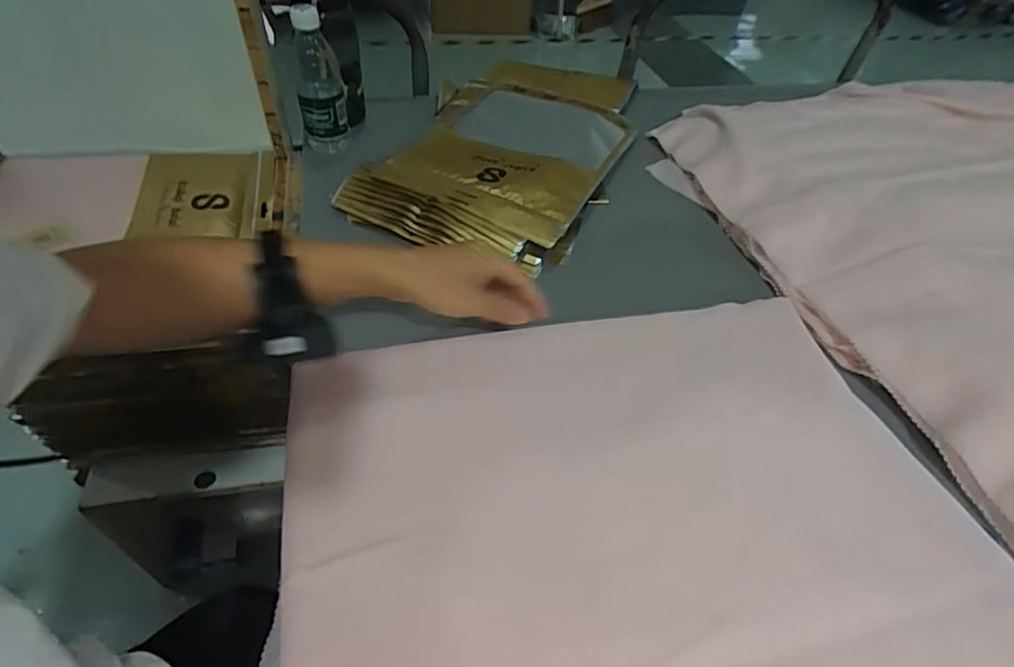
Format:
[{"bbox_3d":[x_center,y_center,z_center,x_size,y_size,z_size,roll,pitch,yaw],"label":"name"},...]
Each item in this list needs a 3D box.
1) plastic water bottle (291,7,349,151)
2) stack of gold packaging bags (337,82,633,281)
[{"bbox_3d":[-0.244,-0.323,0.704,0.059,0.176,0.056,-11,50,-14],"label":"plastic water bottle"},{"bbox_3d":[-0.008,-0.245,0.737,0.285,0.034,0.413,22,50,14],"label":"stack of gold packaging bags"}]

